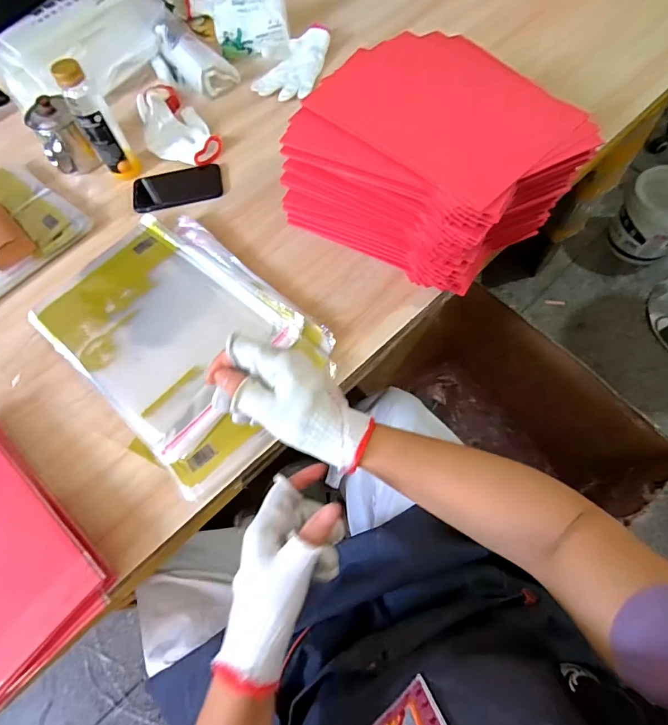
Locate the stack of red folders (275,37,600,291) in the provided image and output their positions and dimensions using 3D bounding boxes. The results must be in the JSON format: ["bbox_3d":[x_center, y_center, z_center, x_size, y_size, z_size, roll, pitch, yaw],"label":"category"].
[{"bbox_3d":[0.144,-0.293,0.604,0.349,0.169,0.301,30,70,15],"label":"stack of red folders"}]

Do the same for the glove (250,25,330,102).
[{"bbox_3d":[-0.073,-0.588,0.832,0.114,0.039,0.192,22,68,9],"label":"glove"}]

